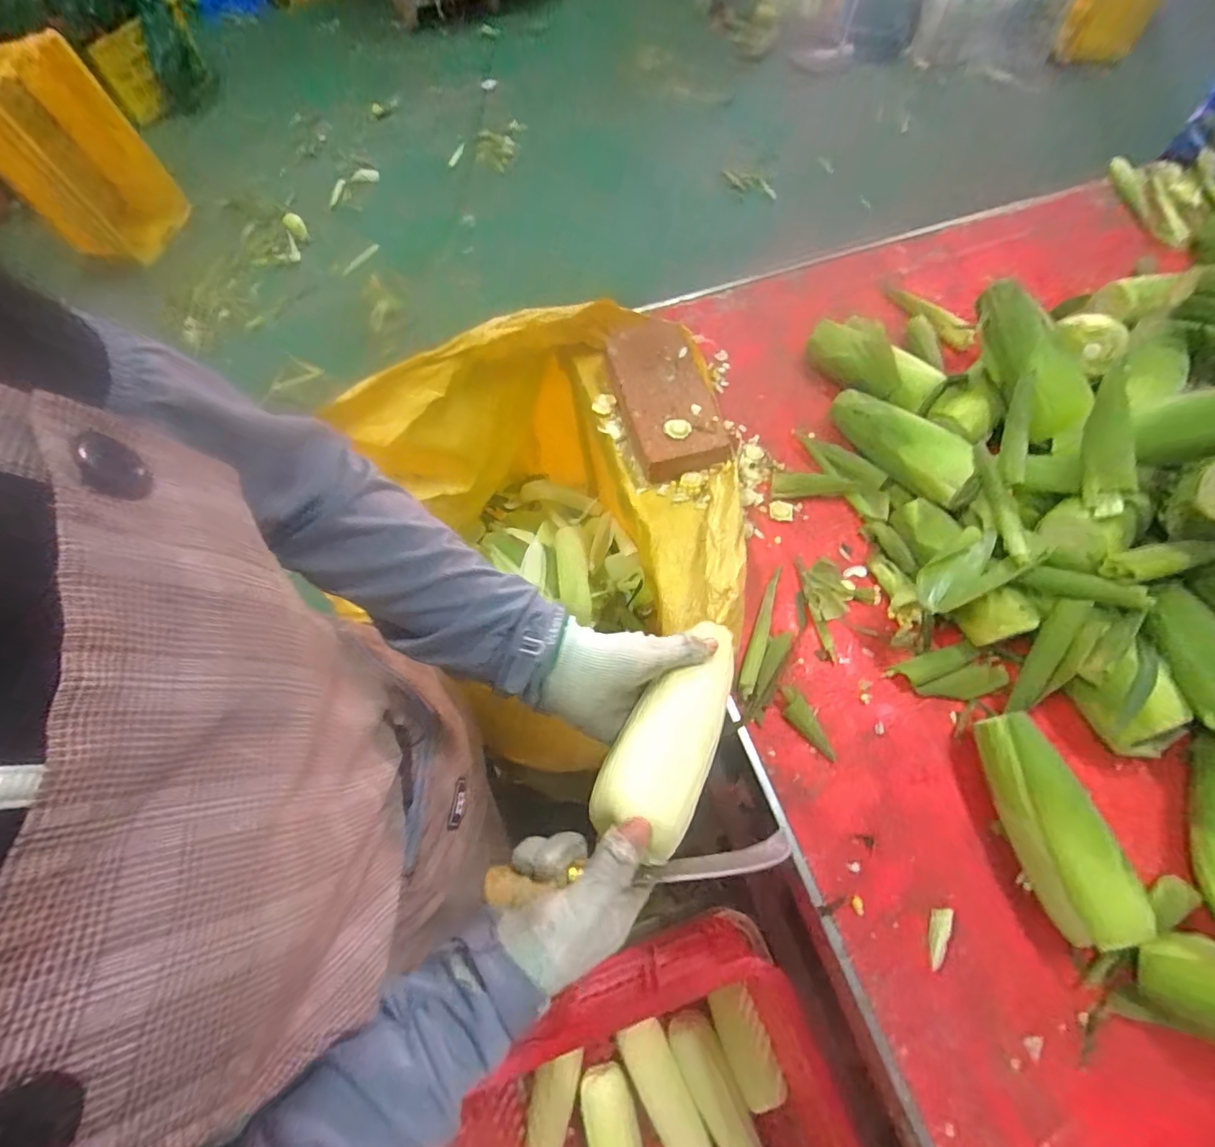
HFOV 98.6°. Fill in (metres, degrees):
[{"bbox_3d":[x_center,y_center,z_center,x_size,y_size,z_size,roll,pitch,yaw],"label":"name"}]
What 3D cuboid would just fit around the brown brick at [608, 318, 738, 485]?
[{"bbox_3d":[0.080,-0.241,0.714,0.135,0.053,0.243,-12,64,-4],"label":"brown brick"}]

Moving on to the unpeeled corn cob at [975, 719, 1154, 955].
[{"bbox_3d":[0.402,0.231,0.484,0.065,0.068,0.186,-12,64,-4],"label":"unpeeled corn cob"}]

